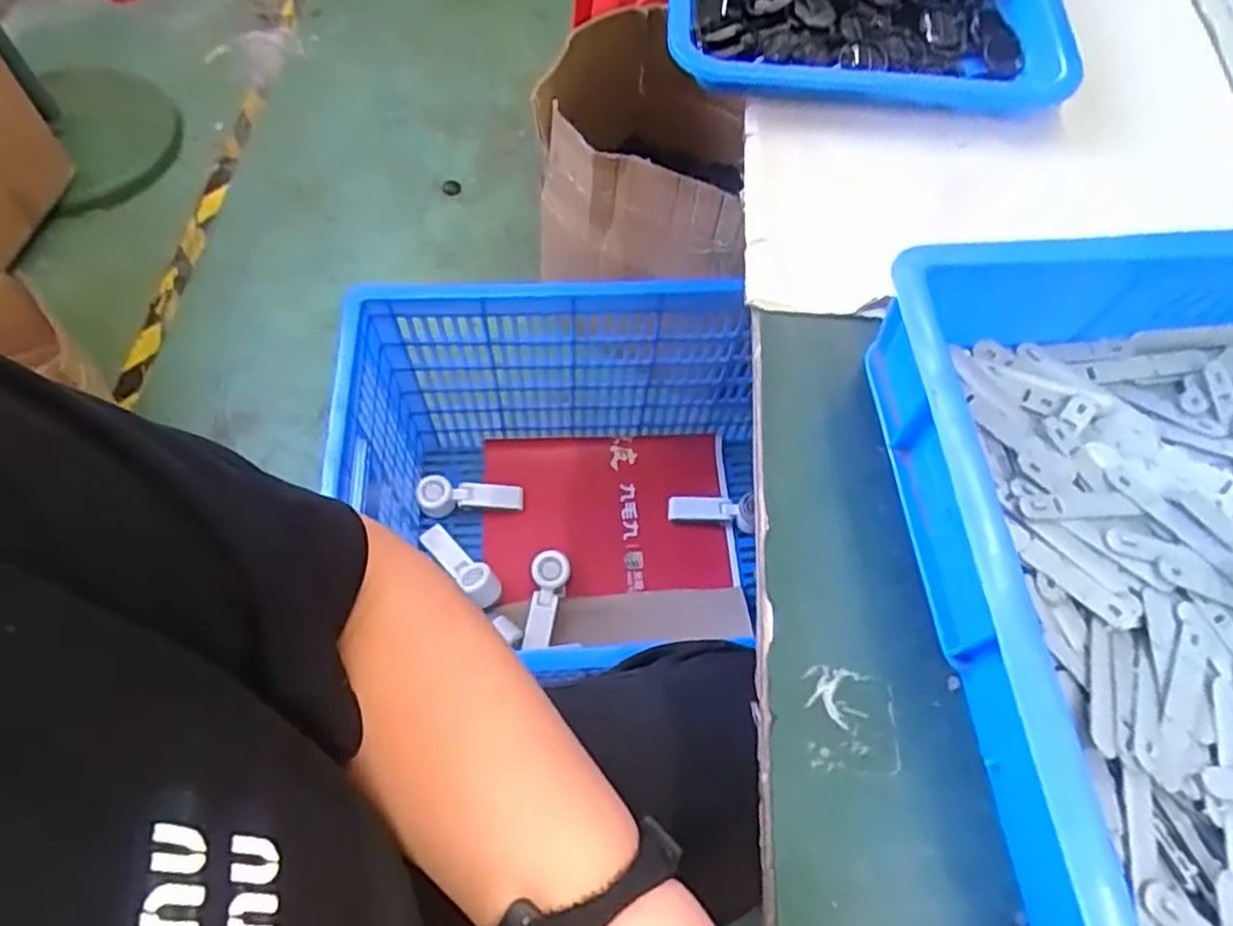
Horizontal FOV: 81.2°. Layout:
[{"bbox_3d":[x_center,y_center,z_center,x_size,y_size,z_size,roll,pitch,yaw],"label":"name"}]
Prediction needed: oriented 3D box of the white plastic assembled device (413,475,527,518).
[{"bbox_3d":[-0.235,0.057,1.172,0.177,0.032,0.062,2,63,-22],"label":"white plastic assembled device"}]

